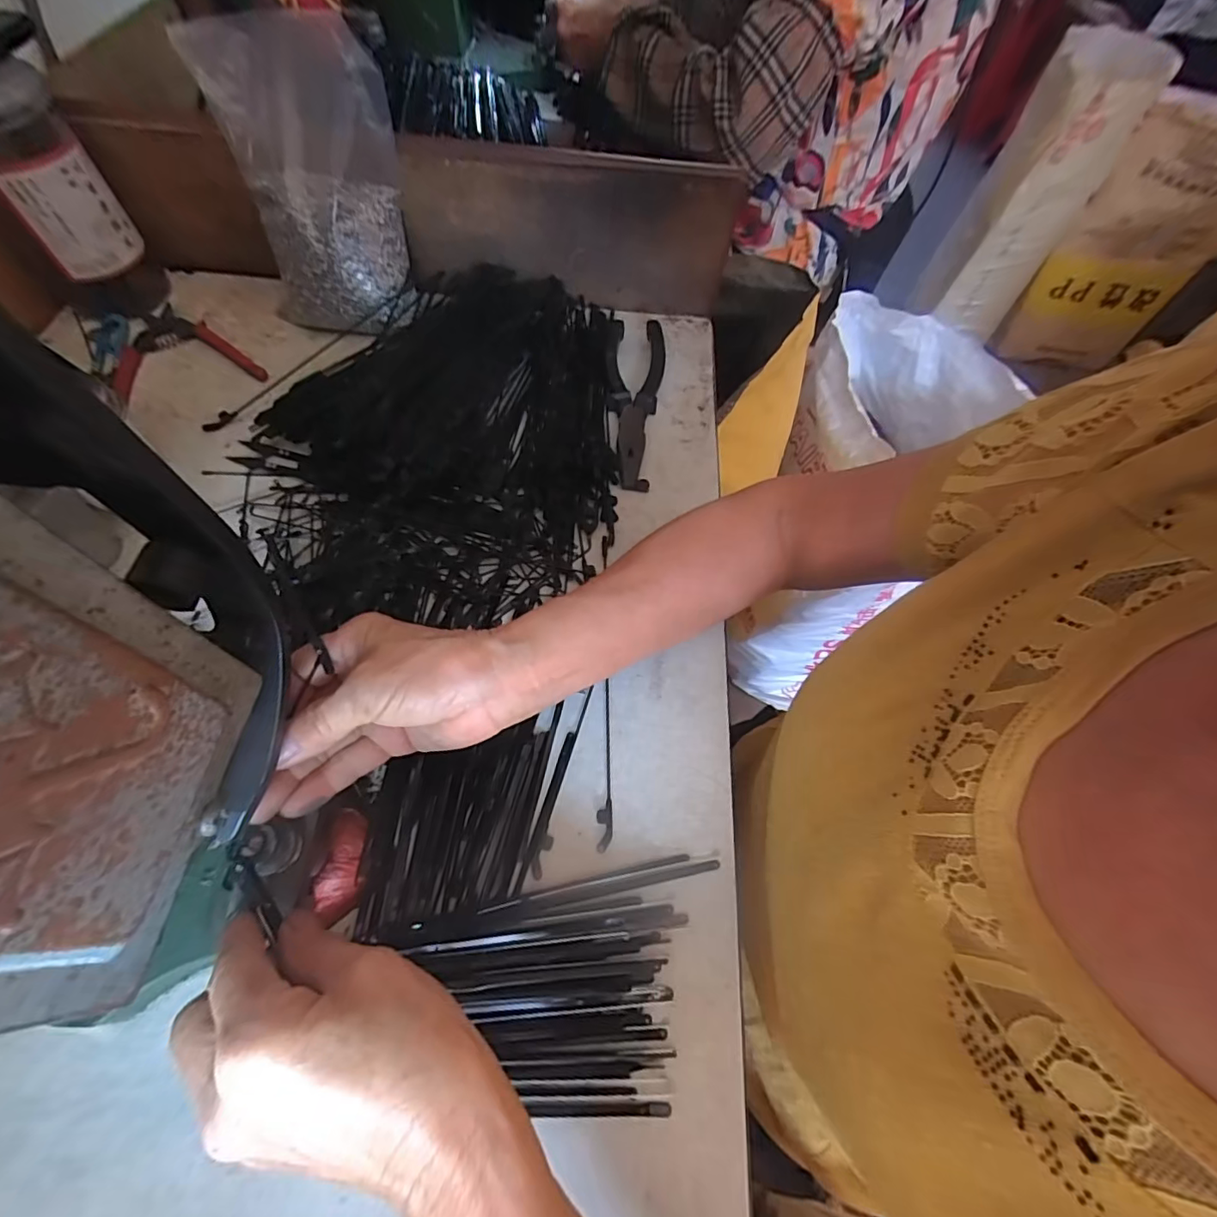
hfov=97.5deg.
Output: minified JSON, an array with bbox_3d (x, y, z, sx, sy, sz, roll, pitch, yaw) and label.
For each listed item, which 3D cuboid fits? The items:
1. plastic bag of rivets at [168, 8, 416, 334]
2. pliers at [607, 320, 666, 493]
[{"bbox_3d":[-0.228,-0.332,0.427,0.130,0.166,0.117,-15,64,-11],"label":"plastic bag of rivets"},{"bbox_3d":[0.020,-0.176,0.447,0.048,0.021,0.182,5,62,0],"label":"pliers"}]

